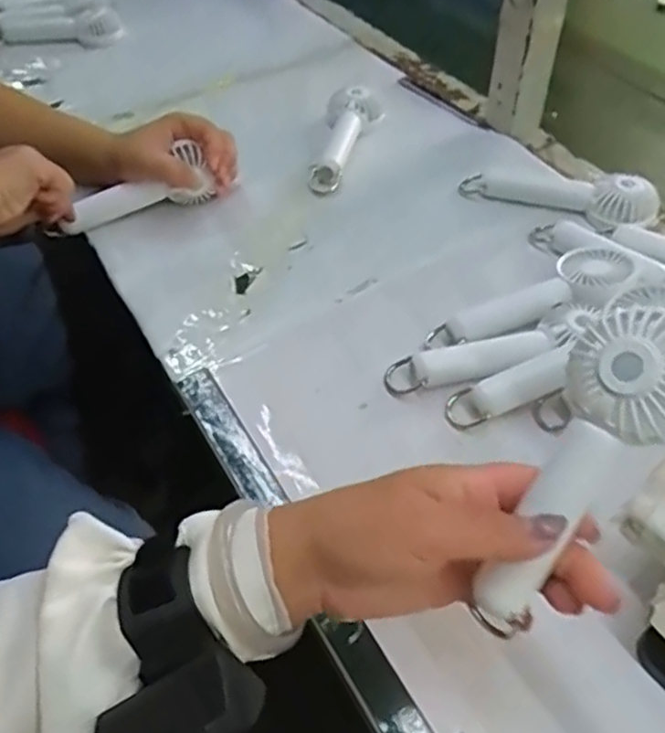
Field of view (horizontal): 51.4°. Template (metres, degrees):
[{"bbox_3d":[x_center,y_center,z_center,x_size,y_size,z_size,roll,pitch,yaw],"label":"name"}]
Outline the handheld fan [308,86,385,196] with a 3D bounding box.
[{"bbox_3d":[0.013,-0.225,0.679,0.054,0.031,0.151,7,49,9],"label":"handheld fan"}]

